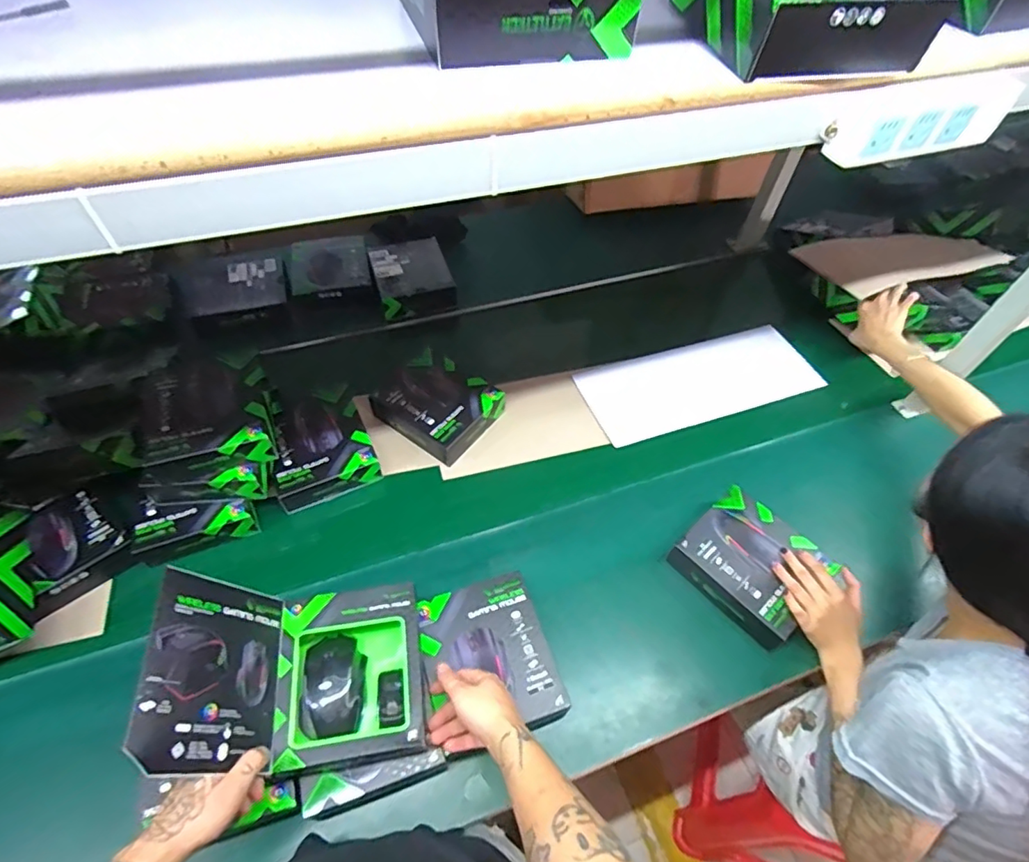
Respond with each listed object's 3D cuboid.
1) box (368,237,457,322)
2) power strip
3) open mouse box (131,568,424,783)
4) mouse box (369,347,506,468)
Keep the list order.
[{"bbox_3d":[-0.222,-0.330,1.165,0.157,0.056,0.189,-17,57,-15],"label":"box"},{"bbox_3d":[0.363,-0.276,0.480,0.171,0.053,0.031,-14,56,-13],"label":"power strip"},{"bbox_3d":[-0.220,0.247,0.569,0.225,0.175,0.178,-8,55,-9],"label":"open mouse box"},{"bbox_3d":[-0.136,-0.049,0.965,0.185,0.061,0.168,31,58,18],"label":"mouse box"}]

